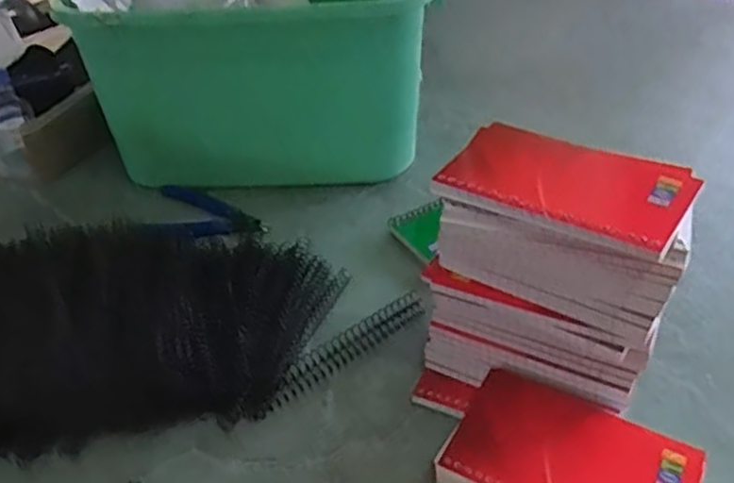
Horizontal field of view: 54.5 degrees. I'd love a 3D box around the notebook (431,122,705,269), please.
[{"bbox_3d":[0.116,-0.034,0.409,0.134,0.012,0.088,16,44,22],"label":"notebook"}]

